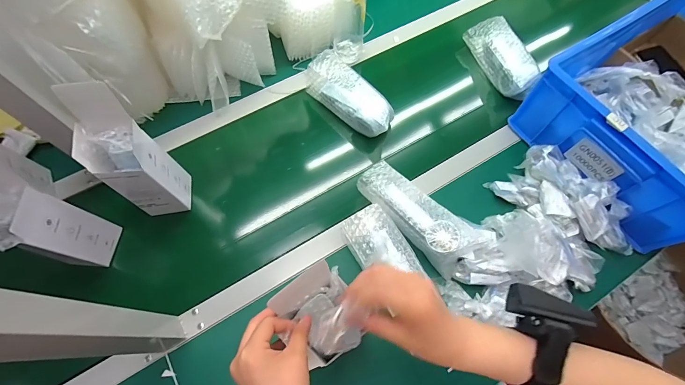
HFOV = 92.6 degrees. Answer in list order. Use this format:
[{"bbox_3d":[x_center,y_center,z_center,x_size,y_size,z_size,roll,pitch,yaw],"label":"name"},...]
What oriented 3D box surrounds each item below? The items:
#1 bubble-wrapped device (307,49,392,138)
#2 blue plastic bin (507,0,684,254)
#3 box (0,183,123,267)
[{"bbox_3d":[0.016,-0.192,0.653,0.070,0.059,0.208,-41,71,-16],"label":"bubble-wrapped device"},{"bbox_3d":[0.614,-0.160,0.595,0.452,0.161,0.355,-29,69,-11],"label":"blue plastic bin"},{"bbox_3d":[-0.430,0.055,0.481,0.079,0.184,0.077,8,66,5],"label":"box"}]

